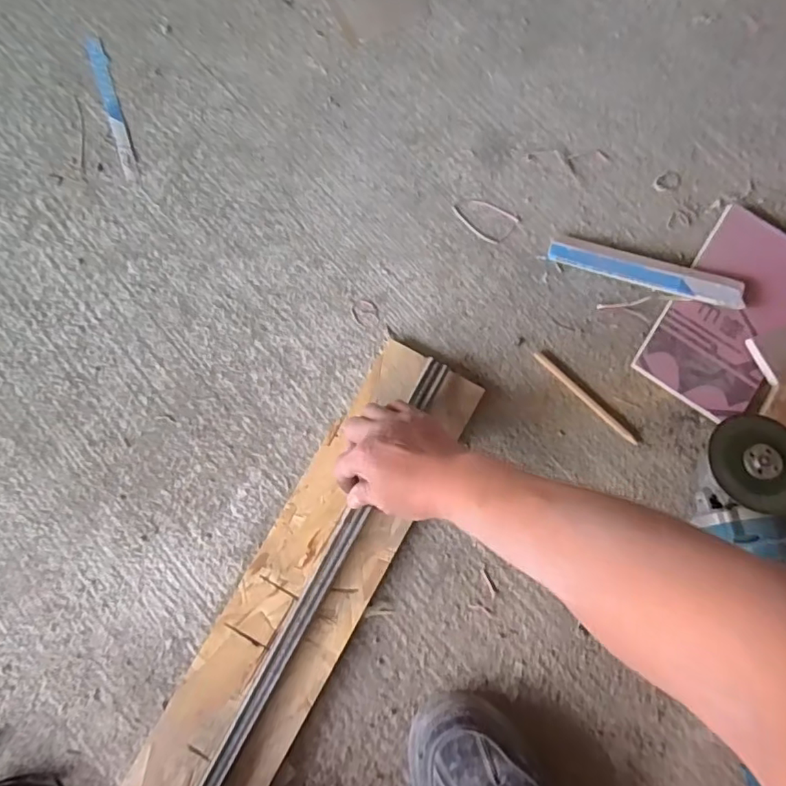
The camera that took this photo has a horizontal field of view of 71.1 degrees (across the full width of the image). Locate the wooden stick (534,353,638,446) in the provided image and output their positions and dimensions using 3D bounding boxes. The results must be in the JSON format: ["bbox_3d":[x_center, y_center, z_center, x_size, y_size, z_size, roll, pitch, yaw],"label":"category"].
[{"bbox_3d":[0.193,0.005,0.552,0.130,0.004,0.011,43,79,8],"label":"wooden stick"}]

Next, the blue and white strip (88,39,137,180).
[{"bbox_3d":[-0.316,-0.321,0.619,0.017,0.004,0.193,-19,78,-6],"label":"blue and white strip"}]

